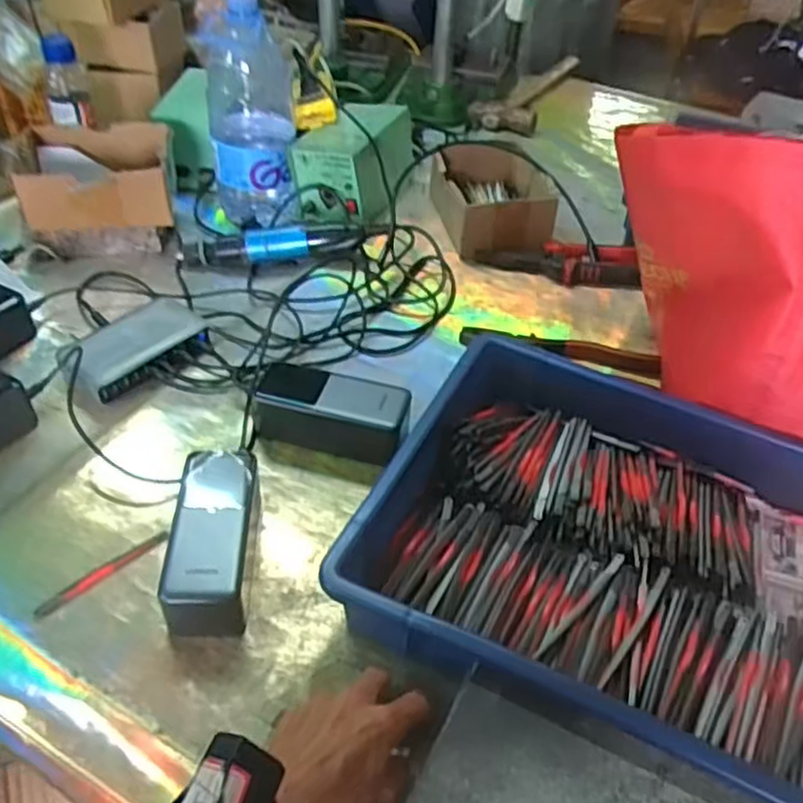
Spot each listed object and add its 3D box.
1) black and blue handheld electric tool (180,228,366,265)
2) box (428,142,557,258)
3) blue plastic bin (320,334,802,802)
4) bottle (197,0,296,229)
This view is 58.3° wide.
[{"bbox_3d":[-0.143,-0.175,0.804,0.203,0.036,0.043,1,44,-2],"label":"black and blue handheld electric tool"},{"bbox_3d":[0.110,-0.241,0.866,0.125,0.063,0.167,-3,45,-7],"label":"box"},{"bbox_3d":[0.196,0.119,0.514,0.418,0.079,0.295,19,46,16],"label":"blue plastic bin"},{"bbox_3d":[-0.170,-0.321,0.816,0.092,0.234,0.071,-3,45,-7],"label":"bottle"}]

